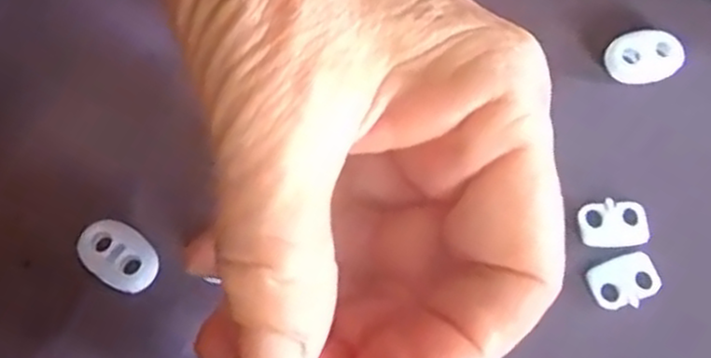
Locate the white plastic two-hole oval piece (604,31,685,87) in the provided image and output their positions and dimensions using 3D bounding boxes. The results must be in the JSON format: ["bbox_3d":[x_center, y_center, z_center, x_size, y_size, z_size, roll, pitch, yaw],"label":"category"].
[{"bbox_3d":[0.084,-0.036,0.220,0.022,0.006,0.014,-13,71,-4],"label":"white plastic two-hole oval piece"}]

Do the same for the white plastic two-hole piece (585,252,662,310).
[{"bbox_3d":[0.072,0.027,0.199,0.019,0.004,0.013,-21,72,-7],"label":"white plastic two-hole piece"}]

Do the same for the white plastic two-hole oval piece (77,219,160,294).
[{"bbox_3d":[-0.063,0.020,0.198,0.022,0.004,0.015,33,74,11],"label":"white plastic two-hole oval piece"}]

